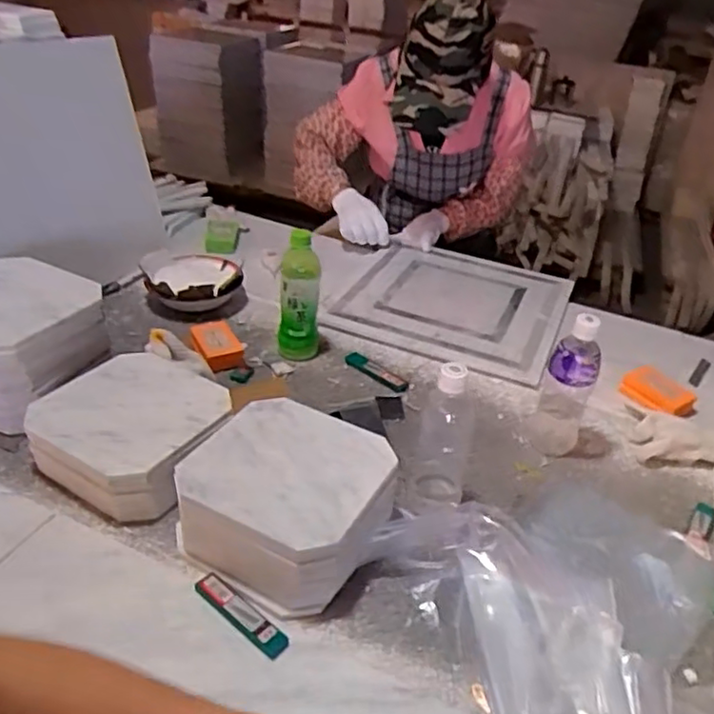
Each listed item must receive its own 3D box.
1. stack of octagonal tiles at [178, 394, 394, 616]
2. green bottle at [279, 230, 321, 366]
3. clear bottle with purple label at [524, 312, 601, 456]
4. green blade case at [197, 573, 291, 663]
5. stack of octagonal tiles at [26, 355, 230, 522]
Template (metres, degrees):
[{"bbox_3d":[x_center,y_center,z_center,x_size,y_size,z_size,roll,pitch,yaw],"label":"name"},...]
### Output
[{"bbox_3d":[-0.078,0.161,0.756,0.220,0.109,0.215,27,39,29],"label":"stack of octagonal tiles"},{"bbox_3d":[-0.091,-0.086,1.041,0.065,0.211,0.054,2,33,-6],"label":"green bottle"},{"bbox_3d":[0.284,0.038,0.894,0.073,0.197,0.070,15,34,15],"label":"clear bottle with purple label"},{"bbox_3d":[-0.117,0.257,0.662,0.120,0.008,0.025,28,40,32],"label":"green blade case"},{"bbox_3d":[-0.279,0.087,0.846,0.218,0.079,0.219,18,36,21],"label":"stack of octagonal tiles"}]

